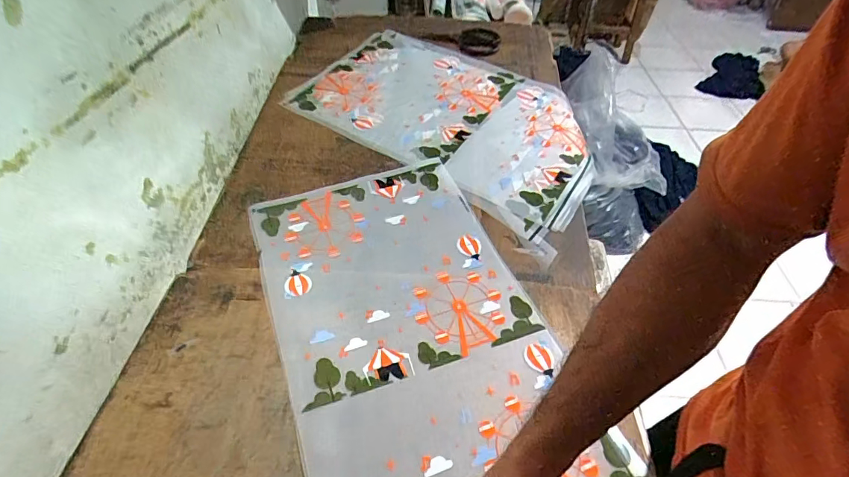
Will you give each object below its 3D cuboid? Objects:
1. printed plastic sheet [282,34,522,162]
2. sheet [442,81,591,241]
[{"bbox_3d":[-0.043,-0.307,0.945,0.362,0.013,0.354,29,60,19],"label":"printed plastic sheet"},{"bbox_3d":[0.206,-0.165,0.844,0.238,0.055,0.379,27,50,22],"label":"sheet"}]

